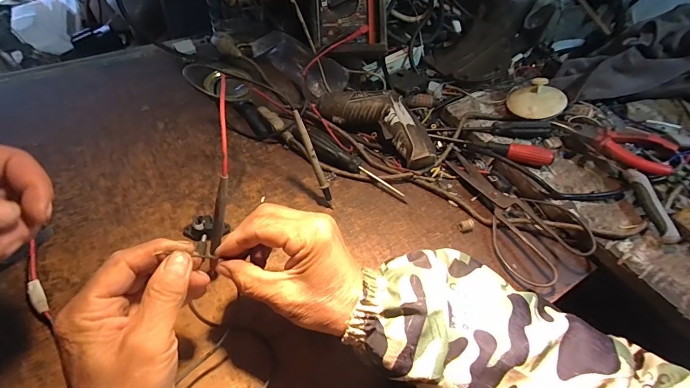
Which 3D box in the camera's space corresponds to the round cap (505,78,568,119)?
[{"bbox_3d":[0.274,-0.134,0.505,0.071,0.034,0.062,-13,60,-12],"label":"round cap"}]

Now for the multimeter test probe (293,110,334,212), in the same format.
[{"bbox_3d":[-0.034,-0.035,0.400,0.008,0.119,0.012,-30,27,-20],"label":"multimeter test probe"}]

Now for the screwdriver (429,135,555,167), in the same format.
[{"bbox_3d":[0.193,-0.061,0.472,0.153,0.026,0.022,15,59,5],"label":"screwdriver"}]

